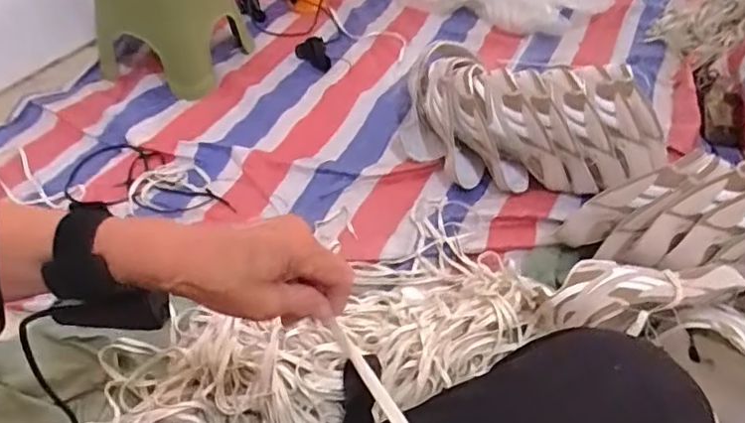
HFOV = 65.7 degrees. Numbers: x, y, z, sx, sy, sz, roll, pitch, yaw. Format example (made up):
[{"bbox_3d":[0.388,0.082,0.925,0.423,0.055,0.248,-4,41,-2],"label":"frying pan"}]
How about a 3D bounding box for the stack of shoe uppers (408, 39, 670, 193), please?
[{"bbox_3d":[0.277,-0.158,1.058,0.448,0.171,0.207,9,46,9],"label":"stack of shoe uppers"}]

